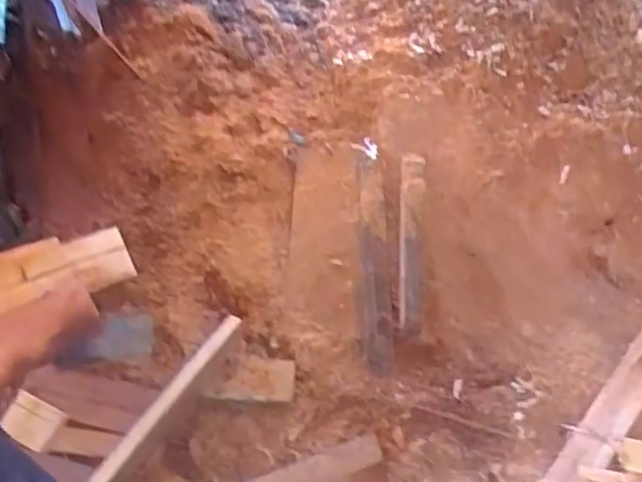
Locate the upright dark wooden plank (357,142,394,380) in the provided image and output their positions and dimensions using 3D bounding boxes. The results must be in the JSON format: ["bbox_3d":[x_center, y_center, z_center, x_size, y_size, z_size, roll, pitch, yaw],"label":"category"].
[{"bbox_3d":[0.147,0.028,1.850,0.082,0.035,0.710,-3,68,3],"label":"upright dark wooden plank"}]

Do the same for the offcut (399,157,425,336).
[{"bbox_3d":[0.252,0.001,1.835,0.076,0.043,0.536,1,72,9],"label":"offcut"}]

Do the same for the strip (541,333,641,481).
[{"bbox_3d":[0.720,0.416,1.609,0.103,0.031,0.599,23,54,40],"label":"strip"}]

